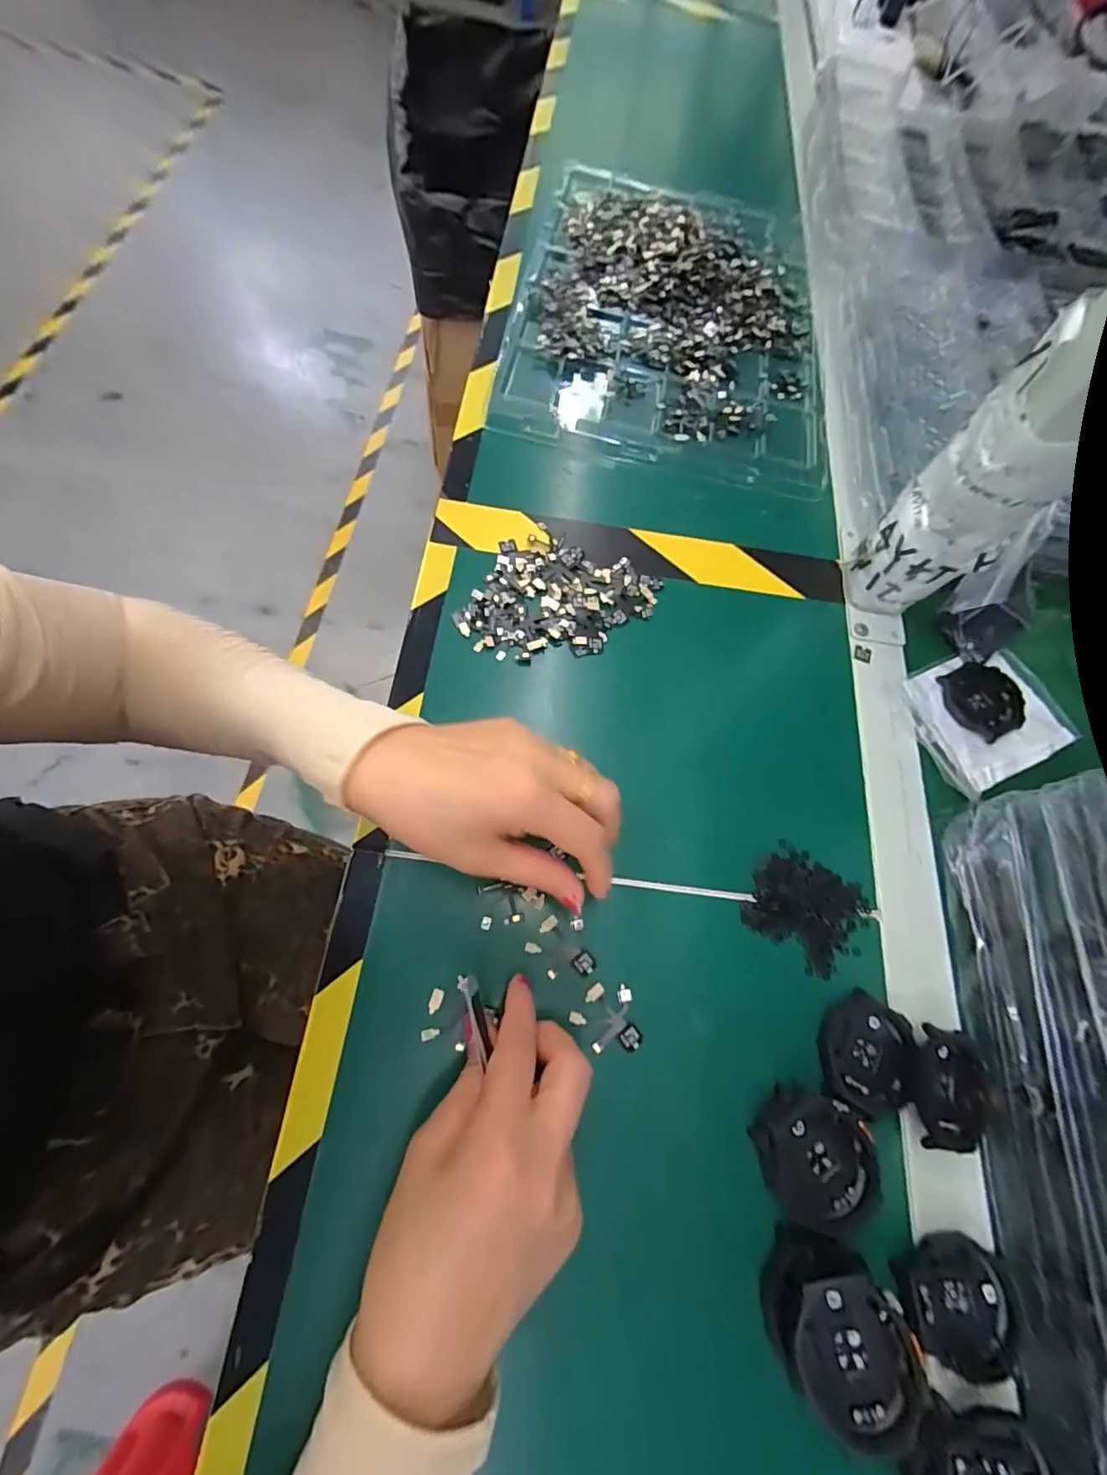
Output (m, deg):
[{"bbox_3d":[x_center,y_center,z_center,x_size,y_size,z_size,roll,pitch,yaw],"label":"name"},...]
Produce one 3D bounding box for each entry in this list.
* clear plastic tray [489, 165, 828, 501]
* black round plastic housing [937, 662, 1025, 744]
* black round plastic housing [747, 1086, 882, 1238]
[{"bbox_3d":[0.107,-0.383,0.455,0.264,0.023,0.367,11,69,-2],"label":"clear plastic tray"},{"bbox_3d":[0.297,-0.026,0.355,0.046,0.010,0.053,-20,73,-13],"label":"black round plastic housing"},{"bbox_3d":[0.125,0.200,0.245,0.049,0.018,0.053,2,70,-6],"label":"black round plastic housing"}]

